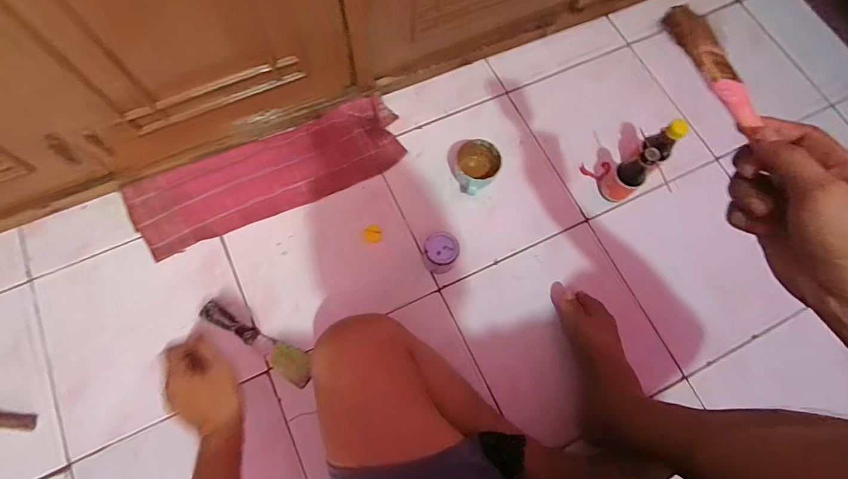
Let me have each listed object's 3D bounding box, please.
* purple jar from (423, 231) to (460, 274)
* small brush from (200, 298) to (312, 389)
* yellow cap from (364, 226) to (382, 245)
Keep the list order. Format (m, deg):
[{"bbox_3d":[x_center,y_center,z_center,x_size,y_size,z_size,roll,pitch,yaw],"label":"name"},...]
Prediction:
[{"bbox_3d":[0.027,0.021,0.704,0.054,0.060,0.057,1,74,-2],"label":"purple jar"},{"bbox_3d":[-0.265,0.164,0.674,0.202,0.022,0.044,29,75,6],"label":"small brush"},{"bbox_3d":[-0.089,-0.008,0.738,0.030,0.005,0.031,1,74,-2],"label":"yellow cap"}]

